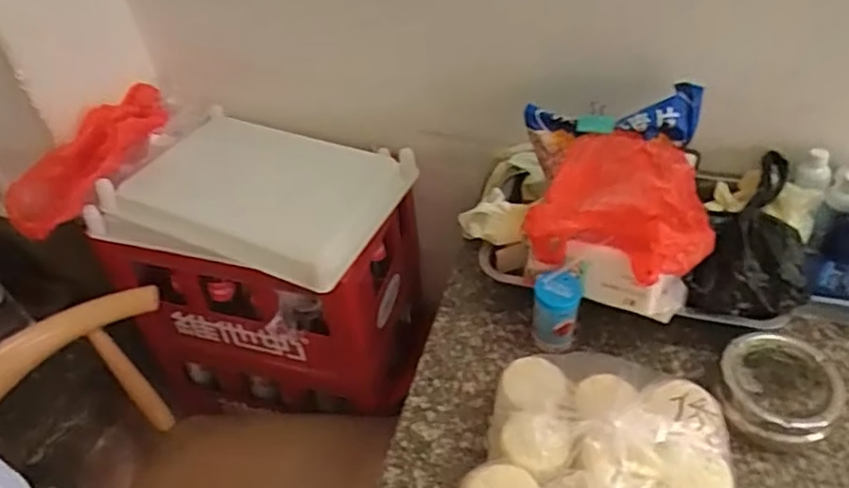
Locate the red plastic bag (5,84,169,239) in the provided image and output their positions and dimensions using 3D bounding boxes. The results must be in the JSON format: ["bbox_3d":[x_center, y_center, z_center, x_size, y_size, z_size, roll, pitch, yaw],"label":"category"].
[{"bbox_3d":[-0.477,-0.138,0.935,0.106,0.074,0.311,19,50,21],"label":"red plastic bag"}]

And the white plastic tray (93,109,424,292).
[{"bbox_3d":[-0.240,-0.076,0.906,0.404,0.056,0.258,13,48,16],"label":"white plastic tray"}]

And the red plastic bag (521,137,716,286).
[{"bbox_3d":[0.222,-0.031,0.683,0.168,0.103,0.172,30,54,29],"label":"red plastic bag"}]

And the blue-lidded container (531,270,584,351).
[{"bbox_3d":[0.146,0.081,0.712,0.049,0.106,0.046,7,47,11],"label":"blue-lidded container"}]

